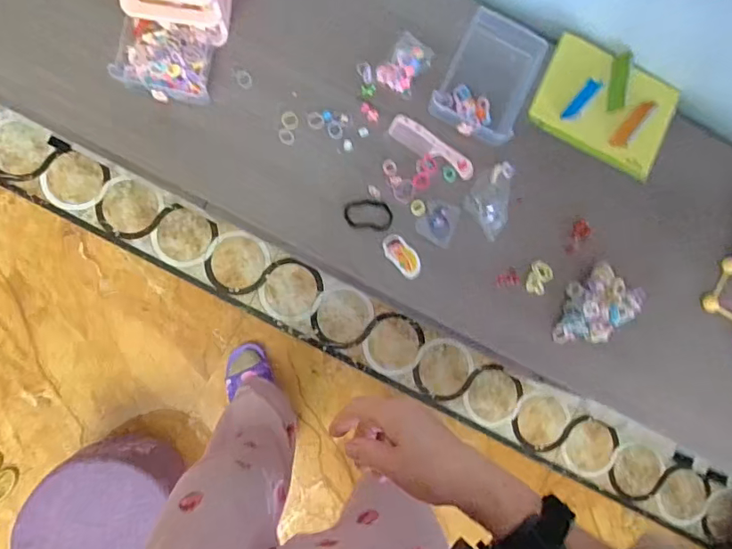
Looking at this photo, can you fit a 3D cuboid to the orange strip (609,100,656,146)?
[{"bbox_3d":[0.413,-0.232,0.786,0.023,0.005,0.084,39,101,1],"label":"orange strip"}]

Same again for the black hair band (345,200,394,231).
[{"bbox_3d":[0.004,-0.086,0.734,0.070,0.010,0.041,8,86,-6],"label":"black hair band"}]

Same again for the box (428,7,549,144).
[{"bbox_3d":[0.180,-0.283,0.741,0.130,0.041,0.170,27,84,-4],"label":"box"}]

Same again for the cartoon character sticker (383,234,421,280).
[{"bbox_3d":[0.053,-0.026,0.739,0.032,0.007,0.070,-42,92,-7],"label":"cartoon character sticker"}]

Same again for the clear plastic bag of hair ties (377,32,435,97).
[{"bbox_3d":[0.059,-0.308,0.745,0.056,0.016,0.083,33,84,-3],"label":"clear plastic bag of hair ties"}]

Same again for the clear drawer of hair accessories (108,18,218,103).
[{"bbox_3d":[-0.278,-0.293,0.704,0.125,0.045,0.109,6,86,-6],"label":"clear drawer of hair accessories"}]

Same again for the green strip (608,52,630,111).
[{"bbox_3d":[0.391,-0.299,0.785,0.020,0.020,0.089,10,85,-6],"label":"green strip"}]

